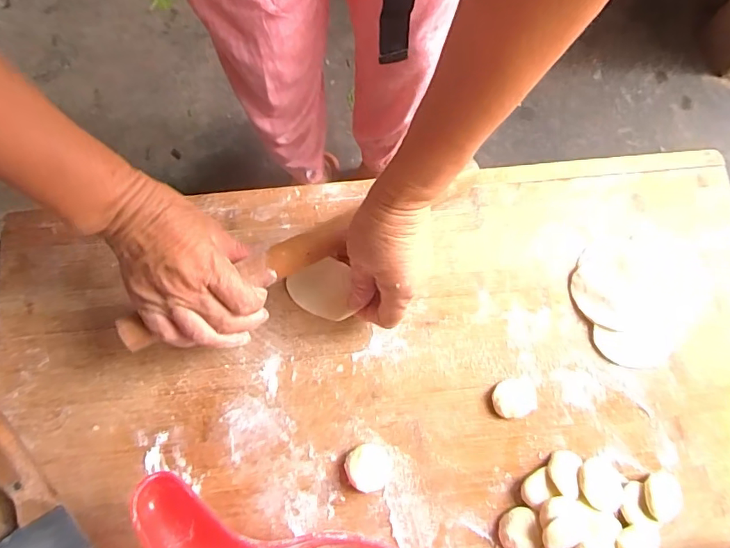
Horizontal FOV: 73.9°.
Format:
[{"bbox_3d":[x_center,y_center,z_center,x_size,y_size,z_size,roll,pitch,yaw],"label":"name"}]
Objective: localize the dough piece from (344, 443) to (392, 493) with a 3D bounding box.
[{"bbox_3d":[0.003,0.152,0.381,0.036,0.011,0.034,0,77,-1],"label":"dough piece"}]

